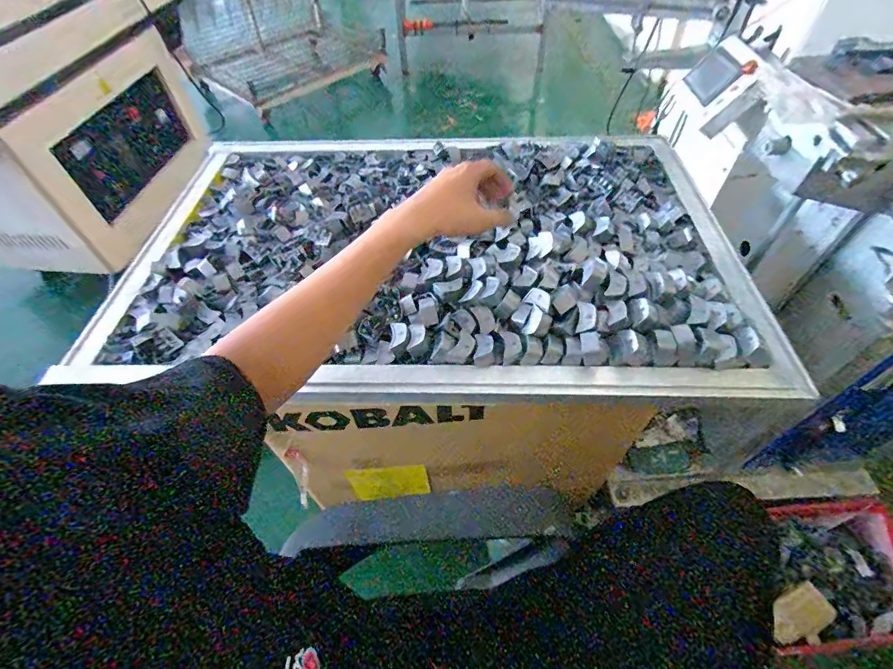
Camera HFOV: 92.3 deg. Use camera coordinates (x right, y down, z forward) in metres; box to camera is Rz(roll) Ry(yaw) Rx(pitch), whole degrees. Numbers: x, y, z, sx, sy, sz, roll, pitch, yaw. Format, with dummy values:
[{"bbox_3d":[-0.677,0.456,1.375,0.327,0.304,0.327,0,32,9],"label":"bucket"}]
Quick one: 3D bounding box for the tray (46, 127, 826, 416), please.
[{"bbox_3d":[-0.029,-0.151,0.637,0.867,0.071,0.540,2,52,4],"label":"tray"}]

